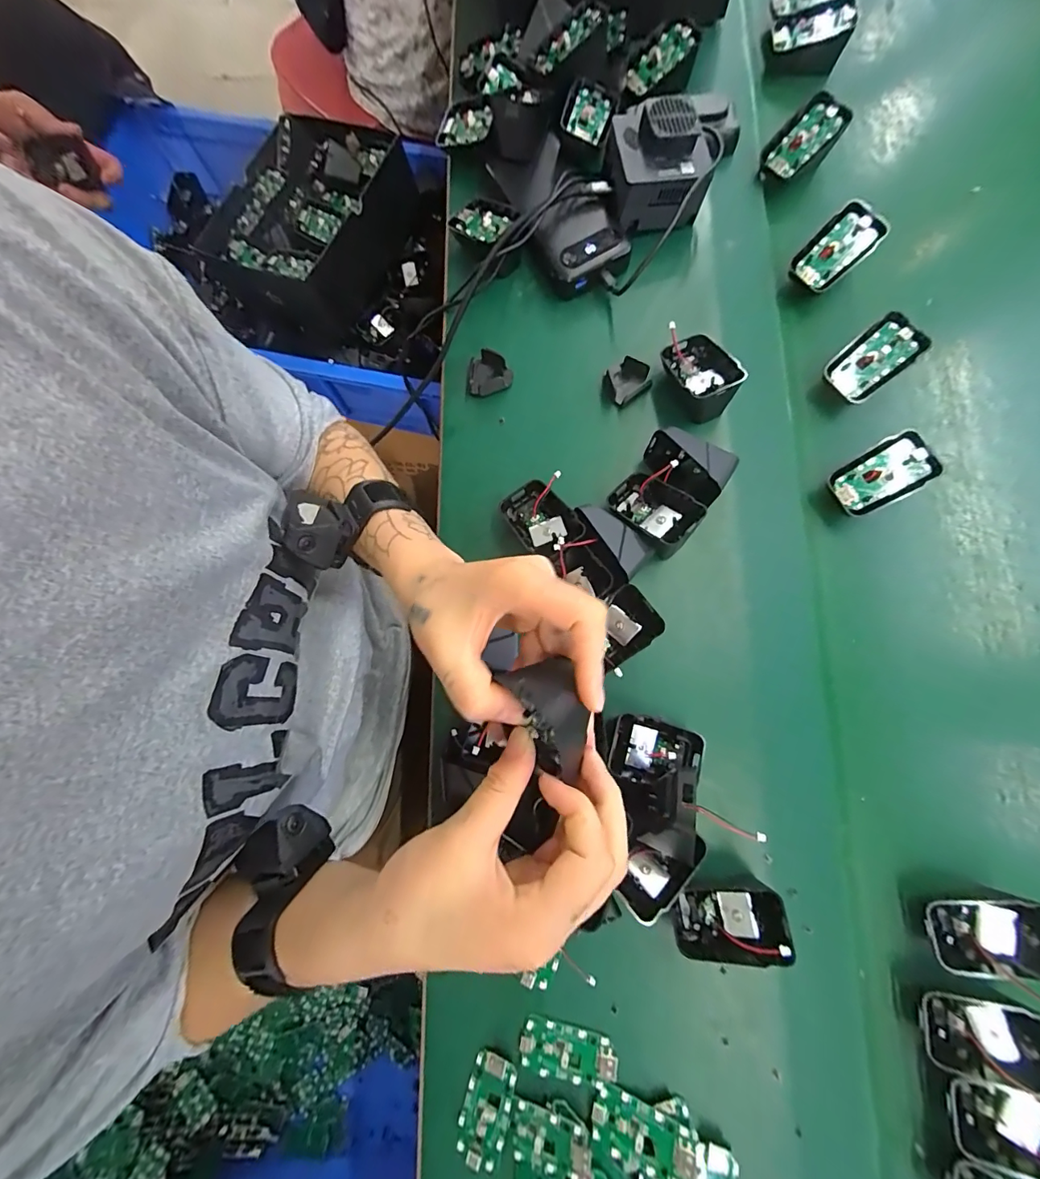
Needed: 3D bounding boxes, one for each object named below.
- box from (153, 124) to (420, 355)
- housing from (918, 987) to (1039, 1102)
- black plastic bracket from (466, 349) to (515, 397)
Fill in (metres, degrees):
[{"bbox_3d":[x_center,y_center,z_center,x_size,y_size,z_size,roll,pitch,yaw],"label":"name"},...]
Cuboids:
[{"bbox_3d":[-0.283,-0.497,0.622,0.197,0.105,0.246,25,80,6],"label":"box"},{"bbox_3d":[0.296,0.285,0.285,0.069,0.015,0.047,-5,64,25],"label":"housing"},{"bbox_3d":[-0.026,-0.188,0.398,0.036,0.016,0.037,11,79,3],"label":"black plastic bracket"}]

